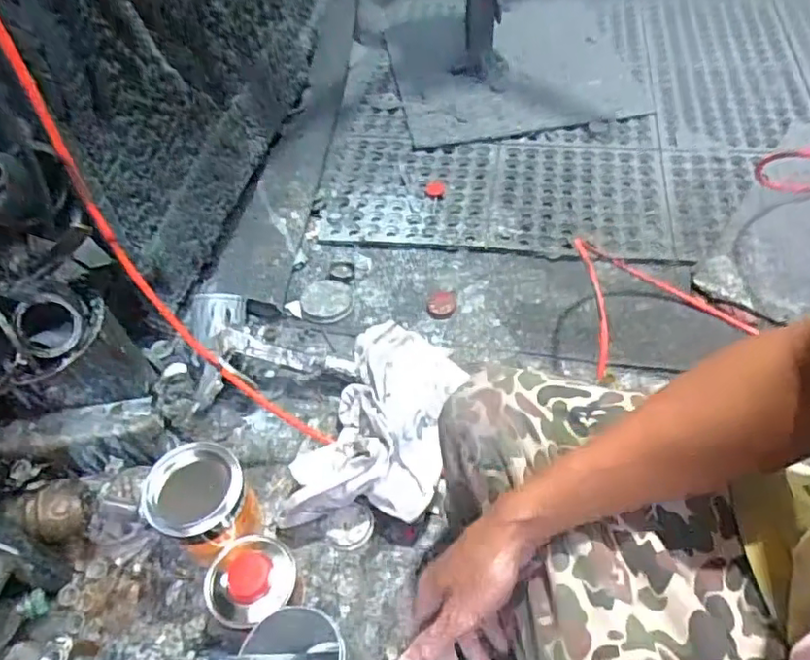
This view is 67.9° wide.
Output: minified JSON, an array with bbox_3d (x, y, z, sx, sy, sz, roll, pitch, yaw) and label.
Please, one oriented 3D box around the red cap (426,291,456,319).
[{"bbox_3d":[0.059,-0.041,0.962,0.046,0.009,0.056,2,53,6],"label":"red cap"}]

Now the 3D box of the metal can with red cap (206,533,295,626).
[{"bbox_3d":[-0.177,0.290,0.703,0.079,0.077,0.104,31,61,25],"label":"metal can with red cap"}]

